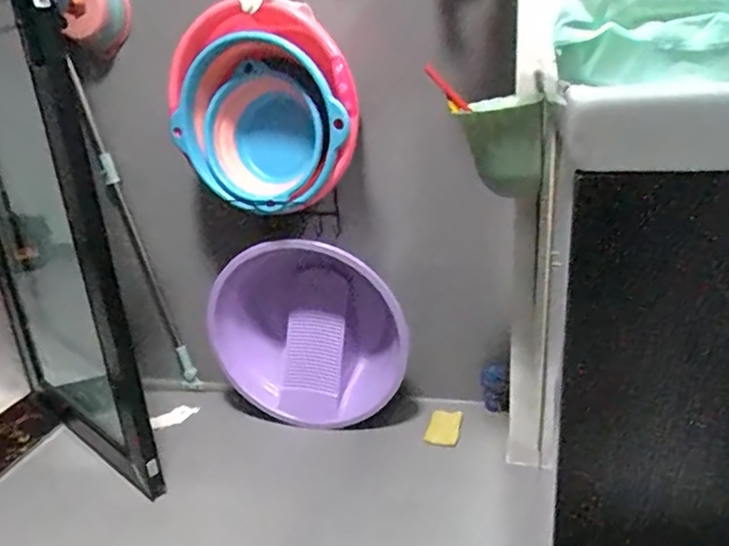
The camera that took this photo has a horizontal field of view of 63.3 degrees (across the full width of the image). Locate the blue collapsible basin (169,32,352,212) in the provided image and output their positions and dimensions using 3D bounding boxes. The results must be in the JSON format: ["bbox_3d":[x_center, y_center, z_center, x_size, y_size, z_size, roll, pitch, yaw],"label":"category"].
[{"bbox_3d":[-0.214,-0.305,1.216,0.389,0.322,0.074,5,24,26],"label":"blue collapsible basin"}]

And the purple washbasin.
[{"bbox_3d":[-0.152,0.147,1.481,0.520,0.455,0.125,0,22,14],"label":"purple washbasin"}]

